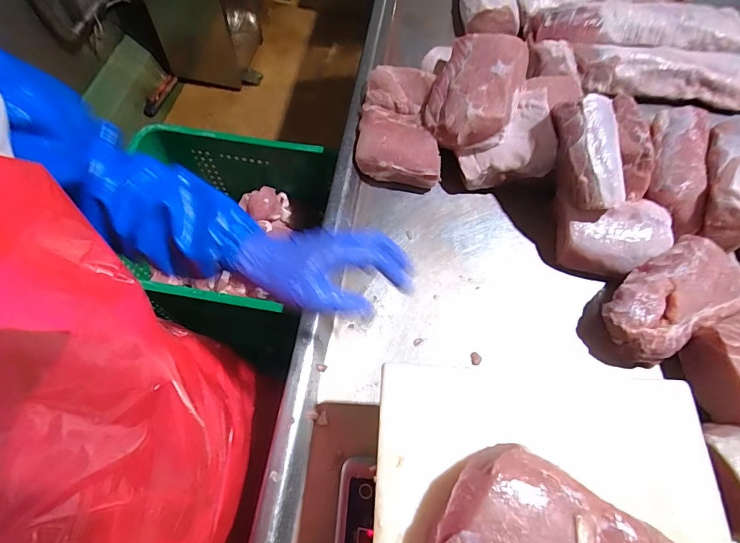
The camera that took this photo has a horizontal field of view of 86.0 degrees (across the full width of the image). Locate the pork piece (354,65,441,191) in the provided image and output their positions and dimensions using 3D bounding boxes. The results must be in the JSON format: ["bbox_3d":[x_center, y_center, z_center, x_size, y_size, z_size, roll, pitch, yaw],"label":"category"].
[{"bbox_3d":[0.049,-0.254,0.678,0.133,0.076,0.226,4,64,1],"label":"pork piece"}]

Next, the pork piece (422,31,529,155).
[{"bbox_3d":[0.163,-0.282,0.621,0.128,0.085,0.186,20,65,8],"label":"pork piece"}]

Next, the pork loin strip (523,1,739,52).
[{"bbox_3d":[0.524,-0.464,0.748,0.426,0.061,0.126,0,64,-1],"label":"pork loin strip"}]

